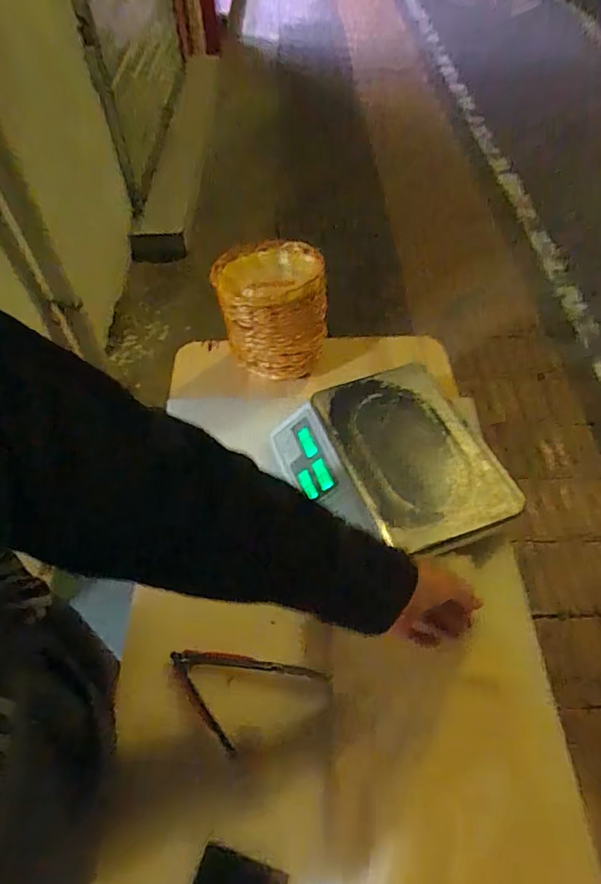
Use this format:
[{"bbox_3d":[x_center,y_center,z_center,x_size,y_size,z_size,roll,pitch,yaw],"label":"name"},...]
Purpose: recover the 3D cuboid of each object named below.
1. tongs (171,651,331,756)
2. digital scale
[{"bbox_3d":[-0.080,0.356,0.687,0.219,0.015,0.113,8,55,7],"label":"tongs"},{"bbox_3d":[0.144,0.032,0.835,0.309,0.086,0.343,-19,56,-12],"label":"digital scale"}]

